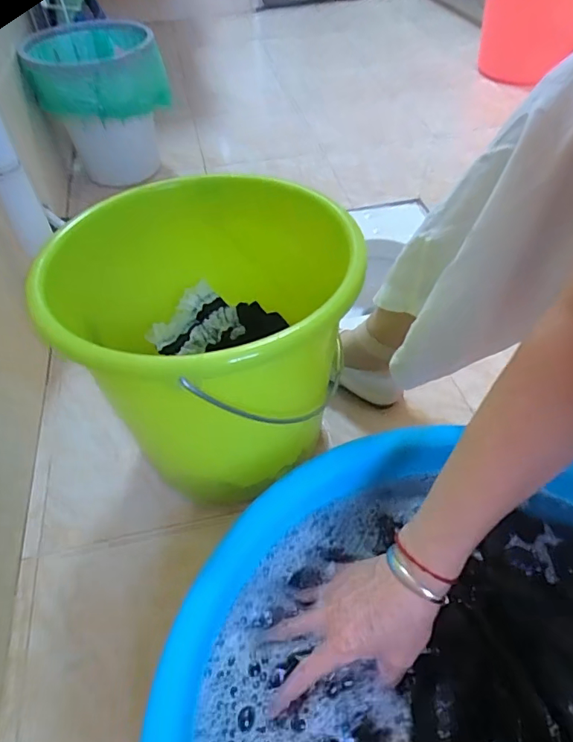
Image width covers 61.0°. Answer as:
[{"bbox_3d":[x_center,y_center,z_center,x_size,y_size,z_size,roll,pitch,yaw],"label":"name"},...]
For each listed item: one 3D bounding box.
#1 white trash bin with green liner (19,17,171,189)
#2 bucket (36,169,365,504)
[{"bbox_3d":[-0.365,-0.529,1.026,0.254,0.273,0.249,-14,50,-9],"label":"white trash bin with green liner"},{"bbox_3d":[-0.093,-0.020,0.554,0.262,0.275,0.288,-2,49,2],"label":"bucket"}]

